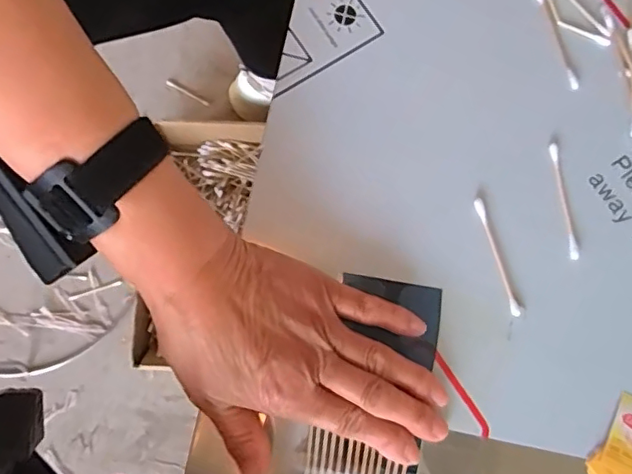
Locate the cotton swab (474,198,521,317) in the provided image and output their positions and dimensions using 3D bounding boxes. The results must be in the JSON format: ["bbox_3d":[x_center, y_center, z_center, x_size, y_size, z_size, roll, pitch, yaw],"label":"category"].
[{"bbox_3d":[0.107,0.012,0.334,0.006,0.004,0.072,-16,81,-4],"label":"cotton swab"}]

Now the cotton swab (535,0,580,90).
[{"bbox_3d":[0.155,-0.128,0.365,0.008,0.005,0.072,-17,81,-4],"label":"cotton swab"}]

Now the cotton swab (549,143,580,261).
[{"bbox_3d":[0.150,-0.022,0.342,0.007,0.004,0.072,-7,80,-2],"label":"cotton swab"}]

